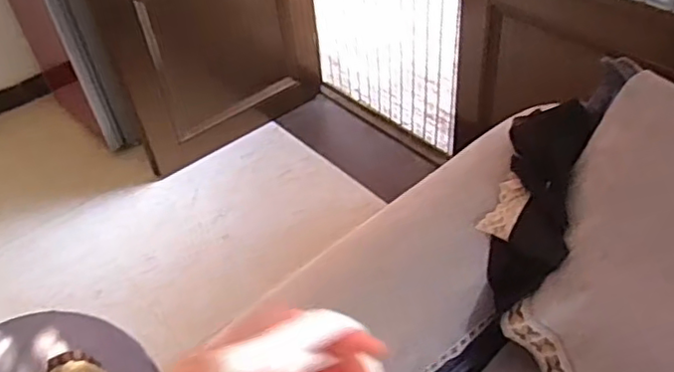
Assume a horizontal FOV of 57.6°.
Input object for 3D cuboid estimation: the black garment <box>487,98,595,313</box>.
[{"bbox_3d":[0.315,0.026,0.985,0.127,0.081,0.348,13,86,20],"label":"black garment"}]

